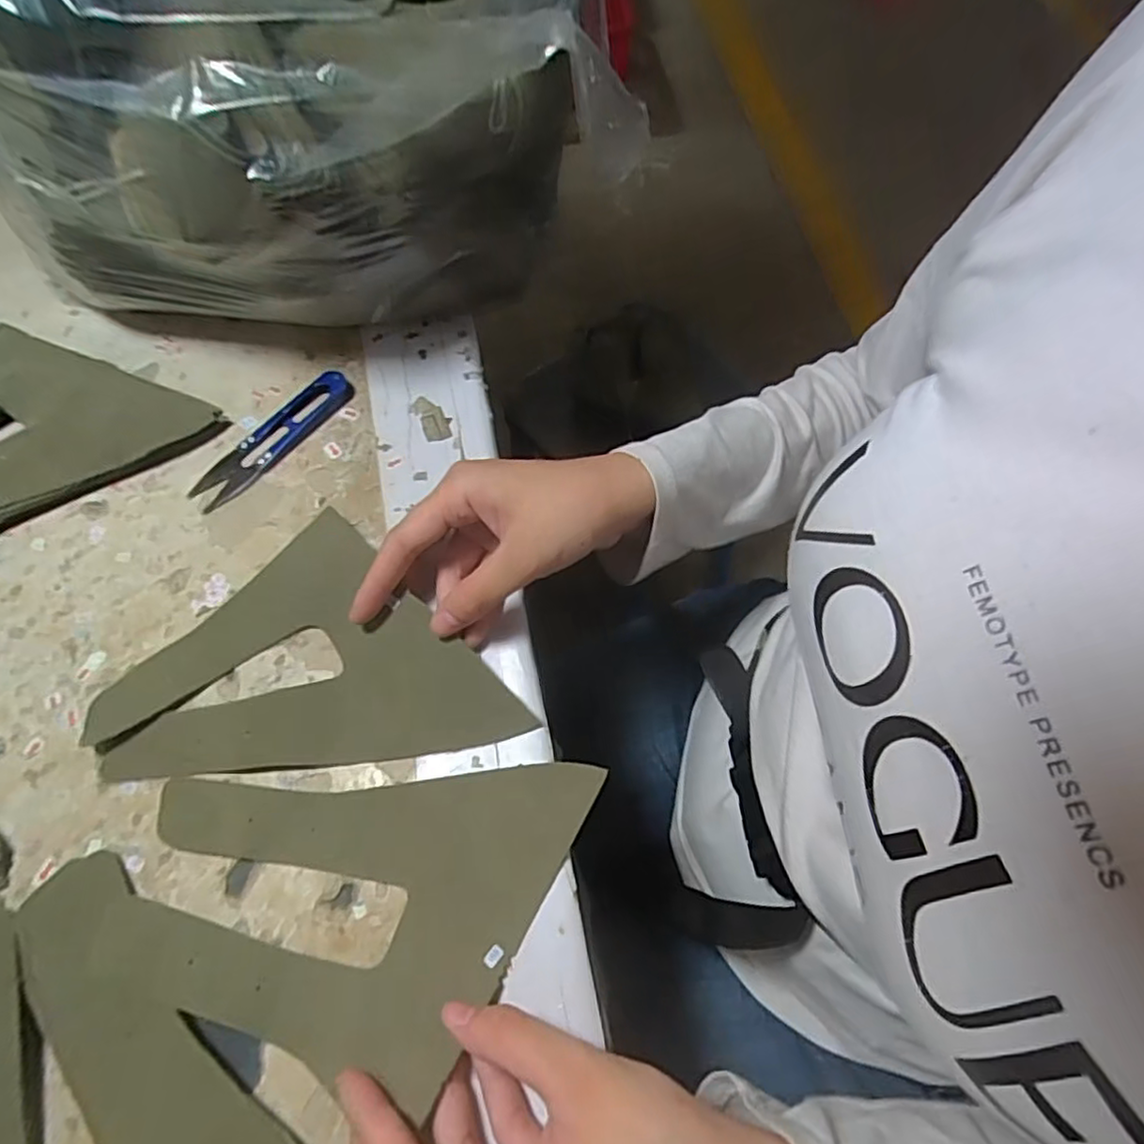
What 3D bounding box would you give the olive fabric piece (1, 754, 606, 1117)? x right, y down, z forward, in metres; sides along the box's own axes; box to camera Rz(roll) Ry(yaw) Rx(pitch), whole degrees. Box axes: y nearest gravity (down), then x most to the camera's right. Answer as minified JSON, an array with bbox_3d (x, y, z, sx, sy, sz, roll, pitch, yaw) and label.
[{"bbox_3d":[-0.103,0.122,0.278,0.194,0.013,0.128,15,62,6],"label":"olive fabric piece"}]

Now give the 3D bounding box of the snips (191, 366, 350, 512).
[{"bbox_3d":[-0.164,-0.075,0.363,0.022,0.011,0.103,40,72,16],"label":"snips"}]

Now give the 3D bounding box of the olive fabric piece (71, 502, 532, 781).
[{"bbox_3d":[-0.125,0.062,0.302,0.151,0.019,0.145,41,72,16],"label":"olive fabric piece"}]

